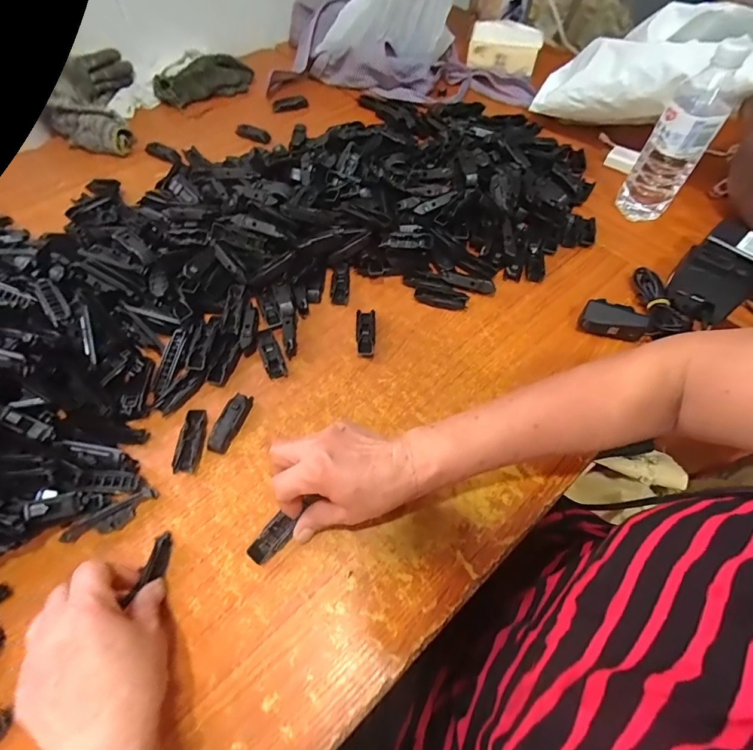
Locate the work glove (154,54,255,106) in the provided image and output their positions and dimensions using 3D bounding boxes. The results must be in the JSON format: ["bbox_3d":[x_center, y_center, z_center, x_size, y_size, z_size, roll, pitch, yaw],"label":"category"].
[{"bbox_3d":[-0.316,-0.544,0.770,0.180,0.046,0.071,-19,60,-13],"label":"work glove"}]

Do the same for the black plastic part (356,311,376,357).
[{"bbox_3d":[-0.013,-0.051,0.501,0.023,0.012,0.064,1,57,-1],"label":"black plastic part"}]

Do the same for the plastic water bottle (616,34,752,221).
[{"bbox_3d":[0.392,-0.303,0.544,0.069,0.201,0.075,33,62,18],"label":"plastic water bottle"}]

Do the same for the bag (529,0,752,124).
[{"bbox_3d":[0.406,-0.421,0.578,0.130,0.120,0.421,-35,42,-21],"label":"bag"}]

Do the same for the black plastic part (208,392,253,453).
[{"bbox_3d":[-0.151,0.049,0.436,0.023,0.014,0.065,15,58,8],"label":"black plastic part"}]

